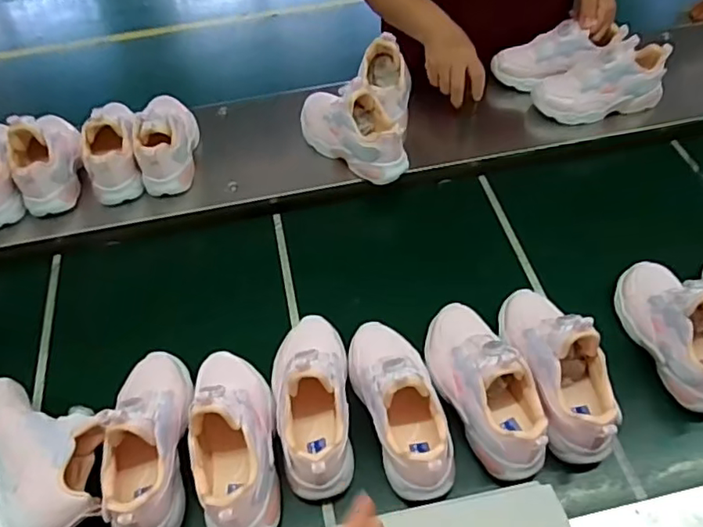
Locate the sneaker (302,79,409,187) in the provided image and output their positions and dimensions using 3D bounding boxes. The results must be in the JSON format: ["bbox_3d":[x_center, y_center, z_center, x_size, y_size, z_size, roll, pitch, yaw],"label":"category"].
[{"bbox_3d":[-0.001,-0.203,0.825,0.193,0.097,0.073,33,60,24],"label":"sneaker"}]

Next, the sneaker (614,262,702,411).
[{"bbox_3d":[0.377,0.065,0.659,0.072,0.102,0.195,-14,54,-9],"label":"sneaker"}]

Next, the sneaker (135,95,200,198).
[{"bbox_3d":[-0.272,-0.194,0.857,0.070,0.079,0.177,-3,53,0],"label":"sneaker"}]

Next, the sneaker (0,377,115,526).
[{"bbox_3d":[-0.315,0.199,0.604,0.105,0.087,0.189,-24,56,-16],"label":"sneaker"}]

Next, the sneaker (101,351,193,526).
[{"bbox_3d":[-0.213,0.176,0.589,0.085,0.105,0.202,-6,53,-3],"label":"sneaker"}]

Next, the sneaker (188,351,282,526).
[{"bbox_3d":[-0.124,0.164,0.579,0.085,0.092,0.203,-9,53,-5],"label":"sneaker"}]

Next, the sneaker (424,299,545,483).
[{"bbox_3d":[0.143,0.123,0.616,0.075,0.101,0.199,-20,55,-13],"label":"sneaker"}]

